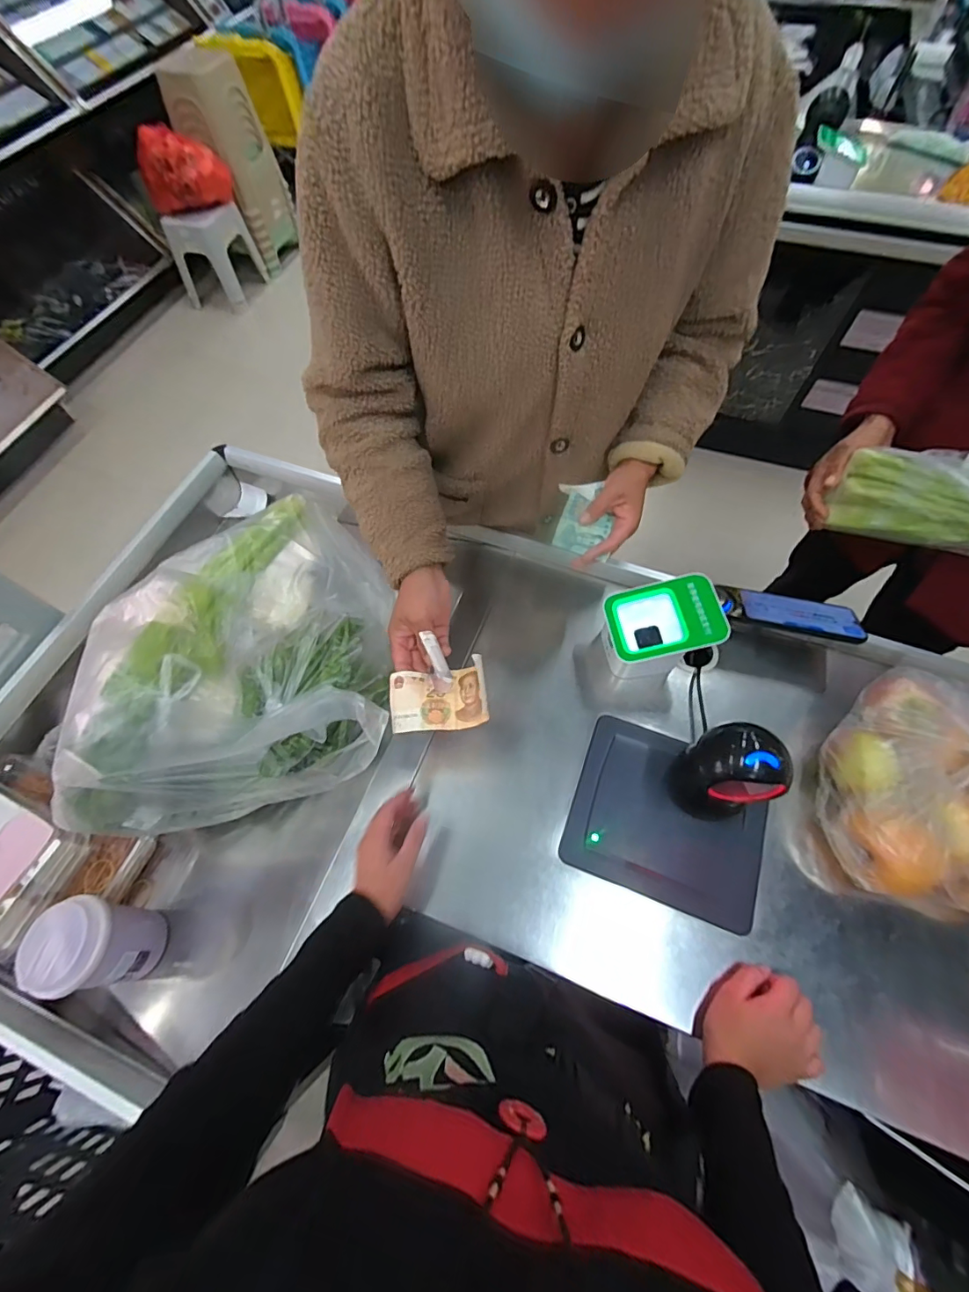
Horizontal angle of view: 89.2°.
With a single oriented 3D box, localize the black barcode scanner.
[{"bbox_3d":[0.277,0.147,0.563,0.088,0.151,0.089,-17,65,-7],"label":"black barcode scanner"}]

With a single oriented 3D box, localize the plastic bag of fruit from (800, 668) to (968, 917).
[{"bbox_3d":[0.538,0.161,0.544,0.254,0.177,0.252,14,65,8],"label":"plastic bag of fruit"}]

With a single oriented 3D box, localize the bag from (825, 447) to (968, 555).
[{"bbox_3d":[0.650,-0.203,0.684,0.278,0.150,0.085,19,64,34],"label":"bag"}]

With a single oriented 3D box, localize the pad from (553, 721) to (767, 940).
[{"bbox_3d":[0.230,0.213,0.616,0.229,0.007,0.195,19,66,10],"label":"pad"}]

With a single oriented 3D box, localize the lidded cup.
[{"bbox_3d":[-0.431,0.334,0.554,0.092,0.131,0.091,-1,64,1],"label":"lidded cup"}]

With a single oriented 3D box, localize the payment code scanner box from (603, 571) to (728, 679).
[{"bbox_3d":[0.234,-0.026,0.676,0.135,0.110,0.108,-9,64,-3],"label":"payment code scanner box"}]

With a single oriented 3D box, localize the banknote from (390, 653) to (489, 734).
[{"bbox_3d":[-0.051,0.053,0.530,0.104,0.040,0.069,-6,64,-1],"label":"banknote"}]

